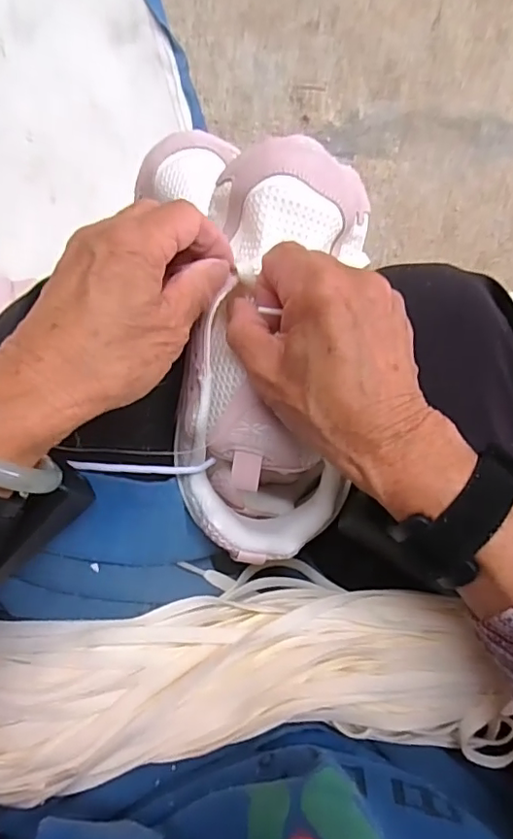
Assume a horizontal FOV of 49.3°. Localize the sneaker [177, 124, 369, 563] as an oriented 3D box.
[{"bbox_3d":[0.010,-0.039,0.323,0.093,0.087,0.227,7,91,-6],"label":"sneaker"}]

